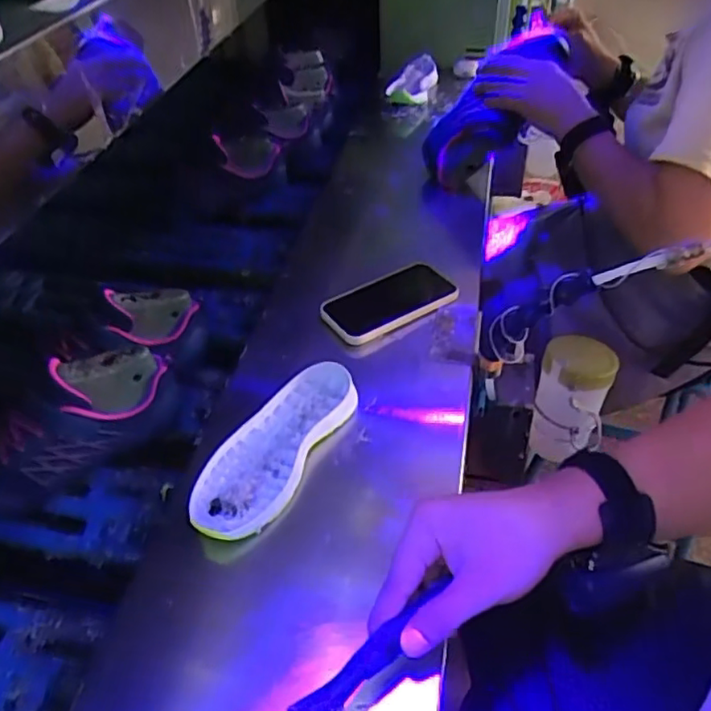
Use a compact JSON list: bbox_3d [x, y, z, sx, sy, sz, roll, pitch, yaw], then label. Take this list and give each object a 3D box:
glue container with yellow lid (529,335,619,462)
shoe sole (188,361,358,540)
[{"bbox_3d":[0.238,0.045,0.683,0.073,0.118,0.079,8,44,9],"label":"glue container with yellow lid"},{"bbox_3d":[-0.072,0.078,0.549,0.079,0.021,0.198,20,47,20],"label":"shoe sole"}]

